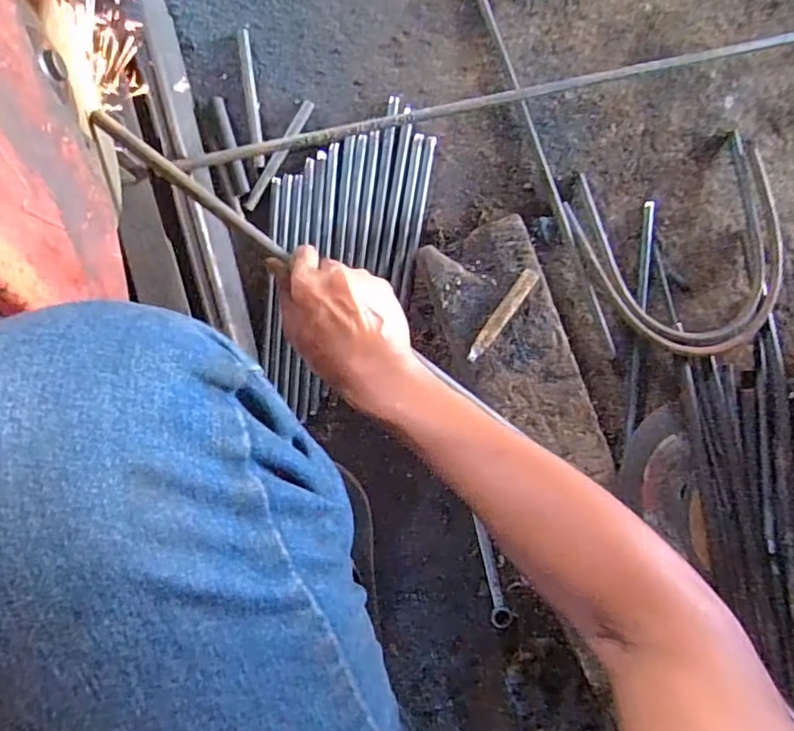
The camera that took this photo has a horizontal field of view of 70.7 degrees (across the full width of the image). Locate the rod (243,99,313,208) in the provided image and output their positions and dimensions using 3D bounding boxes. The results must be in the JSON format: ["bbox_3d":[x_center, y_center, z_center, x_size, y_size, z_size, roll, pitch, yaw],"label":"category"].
[{"bbox_3d":[-0.133,-0.238,0.632,0.013,0.005,0.139,30,91,-7],"label":"rod"}]

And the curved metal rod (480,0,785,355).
[{"bbox_3d":[0.312,-0.260,0.666,0.283,0.042,0.516,-28,96,-3],"label":"curved metal rod"}]

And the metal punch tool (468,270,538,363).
[{"bbox_3d":[0.113,-0.054,0.607,0.017,0.018,0.117,37,90,-7],"label":"metal punch tool"}]

